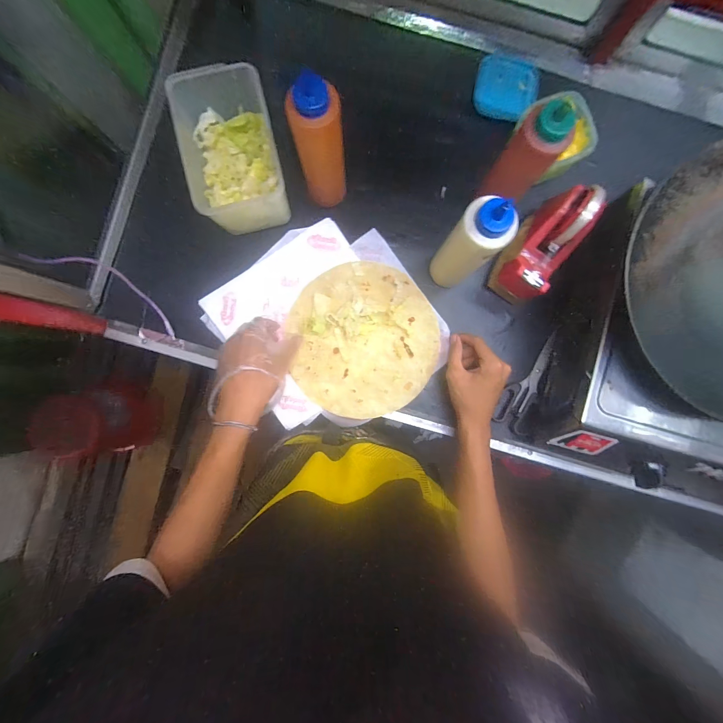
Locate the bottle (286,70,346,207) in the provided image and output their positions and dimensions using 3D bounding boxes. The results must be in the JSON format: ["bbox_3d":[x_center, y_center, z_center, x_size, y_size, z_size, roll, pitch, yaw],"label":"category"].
[{"bbox_3d":[-0.054,-0.282,0.436,0.059,0.193,0.050,-8,87,0],"label":"bottle"}]

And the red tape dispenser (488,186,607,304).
[{"bbox_3d":[0.275,-0.166,0.471,0.096,0.125,0.147,32,88,2],"label":"red tape dispenser"}]

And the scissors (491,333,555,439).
[{"bbox_3d":[0.277,0.034,0.518,0.055,0.011,0.170,27,88,1],"label":"scissors"}]

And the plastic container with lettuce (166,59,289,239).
[{"bbox_3d":[-0.194,-0.320,0.489,0.121,0.099,0.211,-13,87,-1],"label":"plastic container with lettuce"}]

